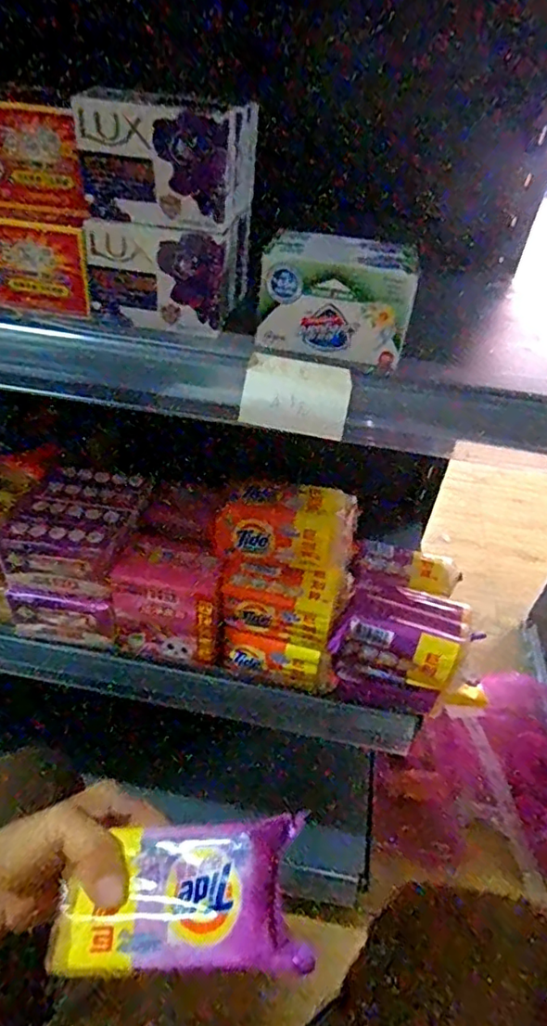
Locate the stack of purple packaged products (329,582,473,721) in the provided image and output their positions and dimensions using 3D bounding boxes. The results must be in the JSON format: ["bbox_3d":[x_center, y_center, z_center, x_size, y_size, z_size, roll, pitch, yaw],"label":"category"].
[{"bbox_3d":[0.119,0.142,0.573,0.117,0.136,0.076,19,41,14],"label":"stack of purple packaged products"}]

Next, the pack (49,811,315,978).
[{"bbox_3d":[-0.049,0.202,0.305,0.124,0.030,0.064,-12,52,6],"label":"pack"}]

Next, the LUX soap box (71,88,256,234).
[{"bbox_3d":[-0.065,-0.228,0.368,0.098,0.063,0.086,7,40,0],"label":"LUX soap box"}]

